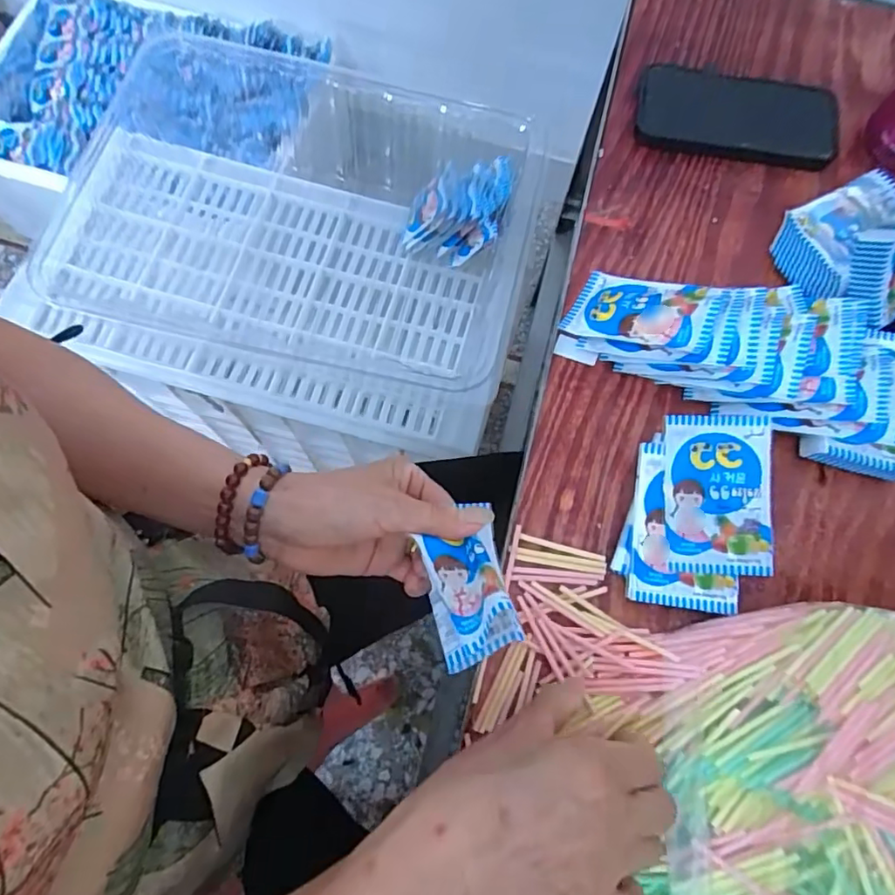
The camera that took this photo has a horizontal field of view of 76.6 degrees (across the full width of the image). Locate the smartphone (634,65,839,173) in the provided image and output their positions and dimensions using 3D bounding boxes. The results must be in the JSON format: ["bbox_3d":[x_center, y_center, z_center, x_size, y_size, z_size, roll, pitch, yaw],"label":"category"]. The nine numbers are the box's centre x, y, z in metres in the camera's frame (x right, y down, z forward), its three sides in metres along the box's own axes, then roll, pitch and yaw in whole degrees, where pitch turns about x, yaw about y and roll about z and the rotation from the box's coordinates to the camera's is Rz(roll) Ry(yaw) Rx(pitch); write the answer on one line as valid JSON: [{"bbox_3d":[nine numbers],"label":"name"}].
[{"bbox_3d":[0.244,-0.279,0.478,0.163,0.014,0.082,11,73,1],"label":"smartphone"}]

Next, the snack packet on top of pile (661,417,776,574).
[{"bbox_3d":[0.180,0.031,0.376,0.066,0.007,0.102,0,84,8],"label":"snack packet on top of pile"}]

